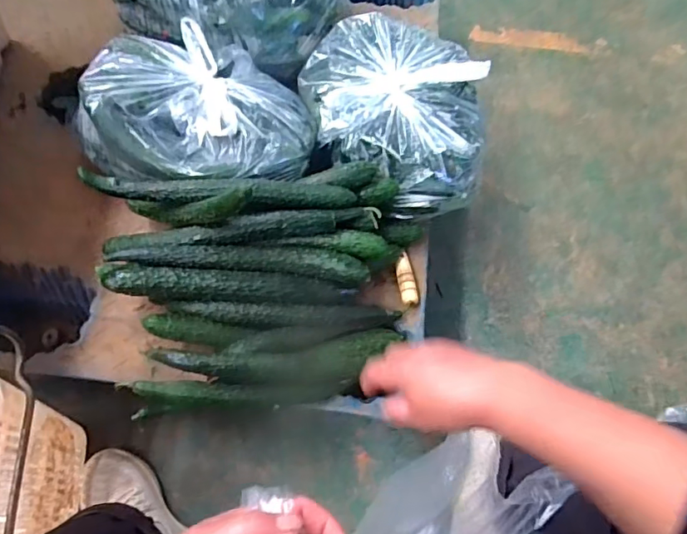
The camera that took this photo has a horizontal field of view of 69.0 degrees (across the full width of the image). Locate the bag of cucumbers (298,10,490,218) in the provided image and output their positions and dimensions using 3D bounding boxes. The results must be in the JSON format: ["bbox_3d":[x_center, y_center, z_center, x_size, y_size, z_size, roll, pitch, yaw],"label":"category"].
[{"bbox_3d":[0.078,-0.252,0.760,0.244,0.170,0.332,-16,65,-11],"label":"bag of cucumbers"}]

